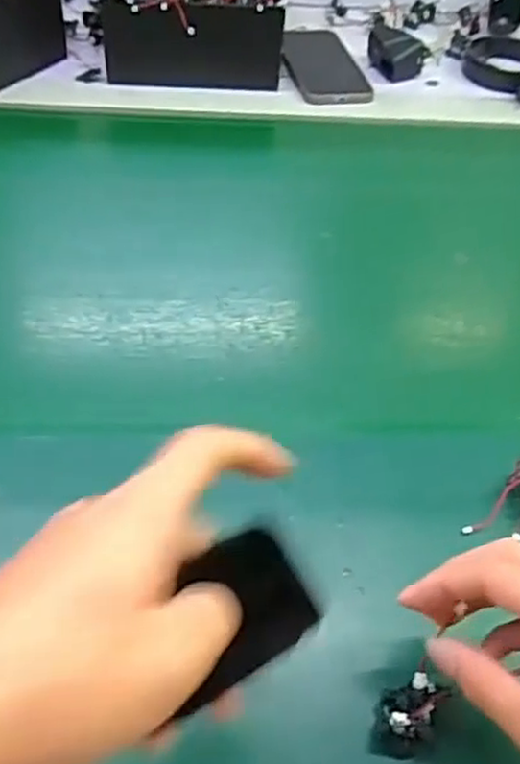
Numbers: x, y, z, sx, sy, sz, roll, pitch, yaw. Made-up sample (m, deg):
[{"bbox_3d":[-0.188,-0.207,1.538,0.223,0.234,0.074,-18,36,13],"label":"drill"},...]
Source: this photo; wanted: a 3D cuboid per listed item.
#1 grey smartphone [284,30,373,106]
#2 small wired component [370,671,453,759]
[{"bbox_3d":[0.066,-0.346,0.766,0.080,0.013,0.145,-13,57,-11],"label":"grey smartphone"},{"bbox_3d":[0.071,0.162,0.341,0.026,0.017,0.042,34,61,20],"label":"small wired component"}]

